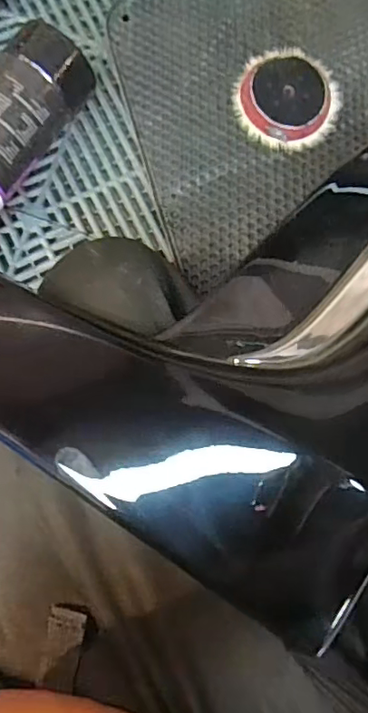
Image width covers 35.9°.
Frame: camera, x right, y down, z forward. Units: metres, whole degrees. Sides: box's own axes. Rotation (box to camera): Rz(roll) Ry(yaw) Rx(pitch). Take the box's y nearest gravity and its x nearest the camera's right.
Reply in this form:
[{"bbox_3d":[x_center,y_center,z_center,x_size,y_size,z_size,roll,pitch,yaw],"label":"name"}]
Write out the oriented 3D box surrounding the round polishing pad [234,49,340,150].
[{"bbox_3d":[0.103,-0.256,0.564,0.099,0.020,0.103,1,82,-4],"label":"round polishing pad"}]

